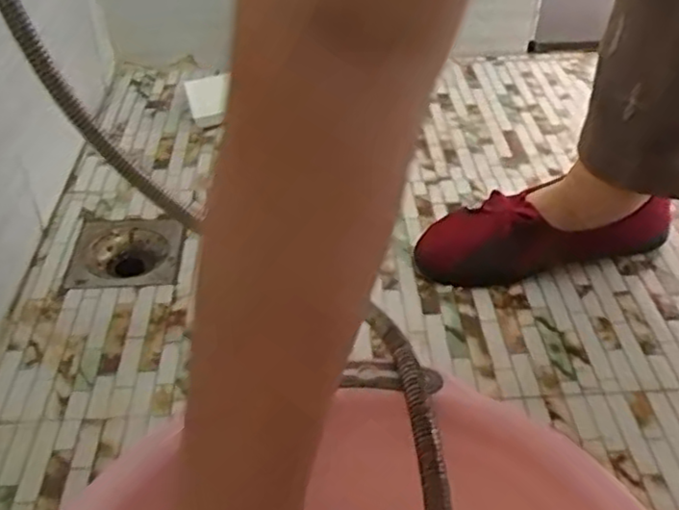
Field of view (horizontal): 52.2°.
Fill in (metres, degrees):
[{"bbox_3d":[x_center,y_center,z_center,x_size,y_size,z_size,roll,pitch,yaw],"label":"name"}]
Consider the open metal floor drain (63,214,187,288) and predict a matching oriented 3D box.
[{"bbox_3d":[-0.210,-0.001,0.688,0.108,0.020,0.110,-2,40,-1],"label":"open metal floor drain"}]

